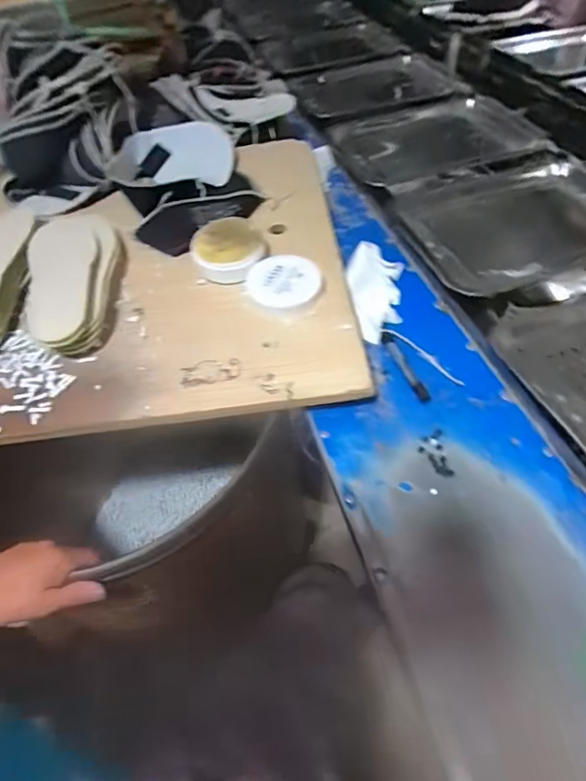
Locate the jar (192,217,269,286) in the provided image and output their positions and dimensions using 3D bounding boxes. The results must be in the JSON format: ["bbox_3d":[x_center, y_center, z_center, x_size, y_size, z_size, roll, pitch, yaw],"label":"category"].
[{"bbox_3d":[-0.091,-0.201,0.653,0.098,0.046,0.094,-2,53,3],"label":"jar"}]

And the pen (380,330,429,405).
[{"bbox_3d":[0.146,-0.035,0.595,0.013,0.009,0.121,-17,54,-9],"label":"pen"}]

